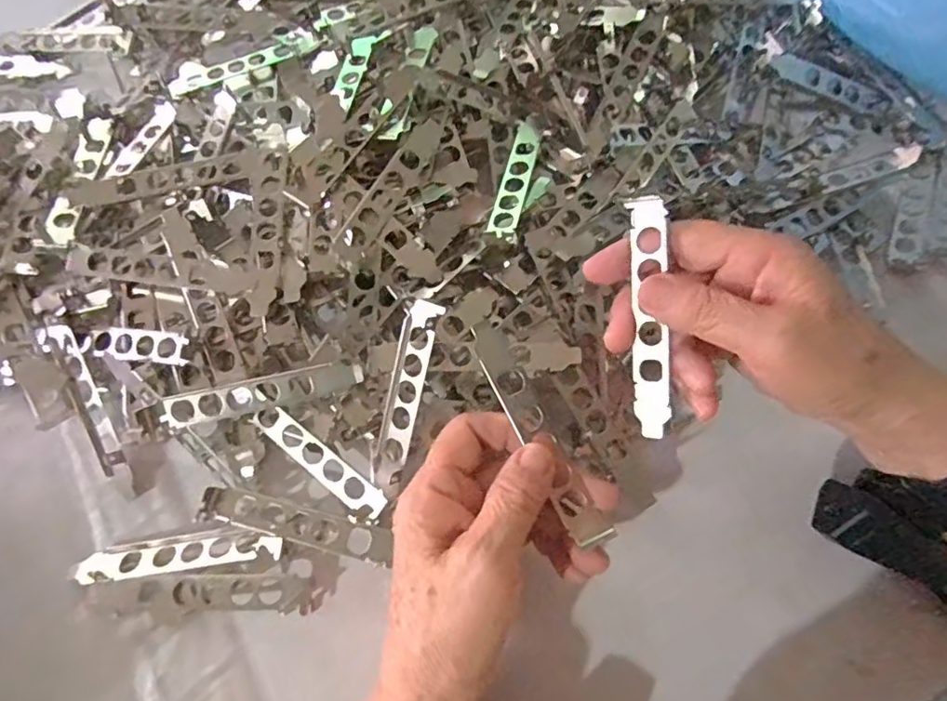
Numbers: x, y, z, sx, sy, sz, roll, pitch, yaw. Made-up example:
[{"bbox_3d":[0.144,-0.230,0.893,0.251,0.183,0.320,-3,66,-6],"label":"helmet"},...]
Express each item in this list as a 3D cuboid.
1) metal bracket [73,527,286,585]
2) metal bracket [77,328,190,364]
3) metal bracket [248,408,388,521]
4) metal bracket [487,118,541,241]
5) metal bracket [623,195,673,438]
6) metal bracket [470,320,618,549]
[{"bbox_3d":[-0.158,0.109,0.312,0.109,0.019,0.019,-6,71,-3],"label":"metal bracket"},{"bbox_3d":[-0.195,-0.003,0.333,0.083,0.009,0.018,6,70,19],"label":"metal bracket"},{"bbox_3d":[-0.086,0.060,0.322,0.091,0.004,0.018,37,91,12],"label":"metal bracket"},{"bbox_3d":[0.028,-0.112,0.371,0.018,0.011,0.117,12,57,3],"label":"metal bracket"},{"bbox_3d":[0.089,-0.015,0.290,0.019,0.004,0.120,1,100,34],"label":"metal bracket"},{"bbox_3d":[0.032,0.040,0.286,0.017,0.004,0.121,-30,83,-2],"label":"metal bracket"}]

